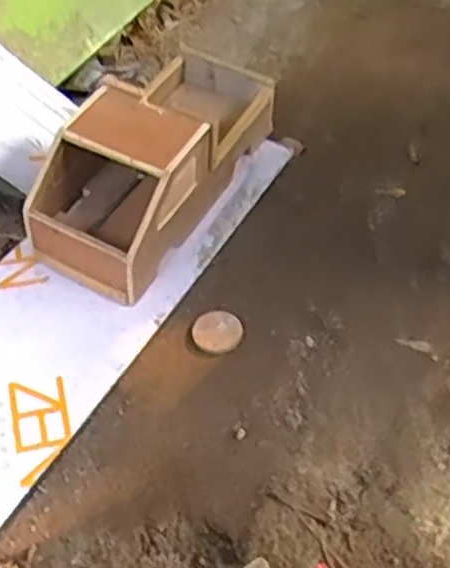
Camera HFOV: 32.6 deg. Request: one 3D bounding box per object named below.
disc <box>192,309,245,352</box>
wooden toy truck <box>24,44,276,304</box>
[{"bbox_3d":[-0.009,0.060,0.971,0.063,0.009,0.062,-1,48,1],"label":"disc"},{"bbox_3d":[-0.091,-0.184,1.061,0.179,0.169,0.409,21,52,20],"label":"wooden toy truck"}]

